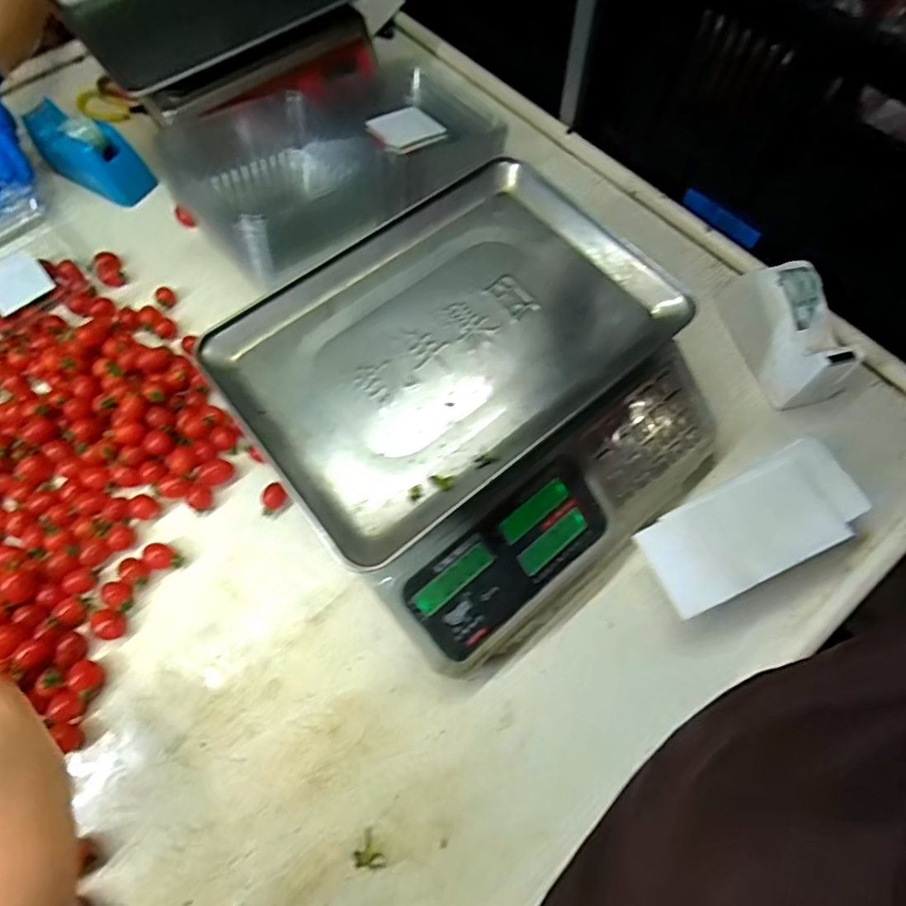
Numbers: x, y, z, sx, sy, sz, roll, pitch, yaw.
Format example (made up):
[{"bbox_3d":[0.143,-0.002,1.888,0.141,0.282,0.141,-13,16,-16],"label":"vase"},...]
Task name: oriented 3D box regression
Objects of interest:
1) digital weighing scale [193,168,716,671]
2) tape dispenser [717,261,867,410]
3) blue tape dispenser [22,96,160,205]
[{"bbox_3d":[0.026,-0.038,0.448,0.328,0.146,0.332,-38,73,-16],"label":"digital weighing scale"},{"bbox_3d":[0.332,-0.123,0.513,0.064,0.082,0.145,-20,69,-10],"label":"tape dispenser"},{"bbox_3d":[-0.451,-0.374,0.623,0.143,0.066,0.057,31,70,11],"label":"blue tape dispenser"}]

